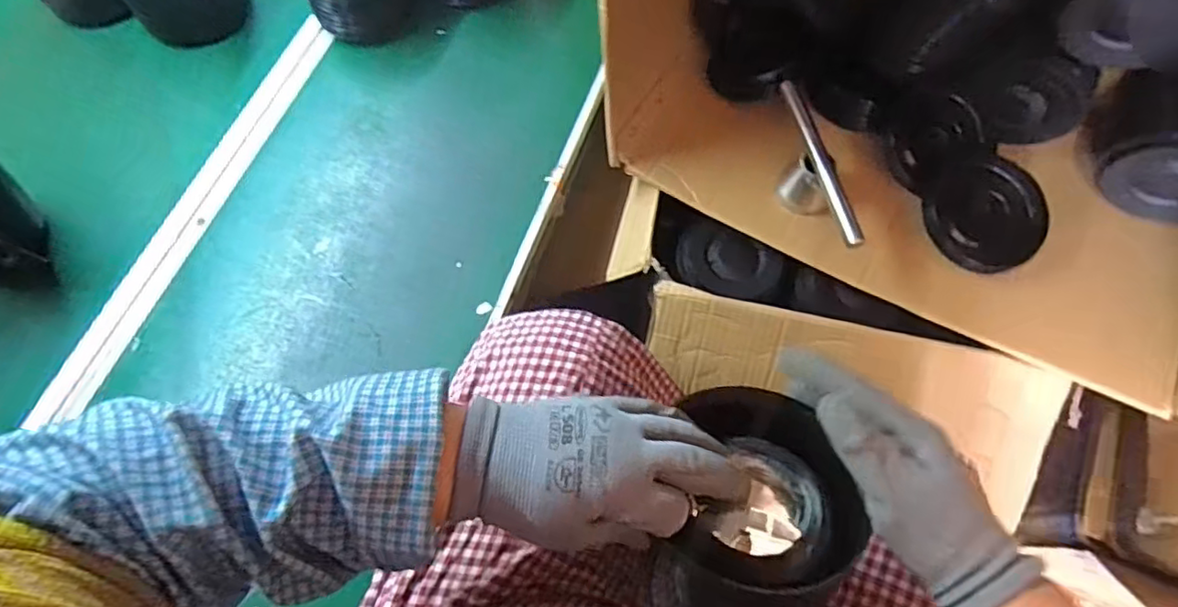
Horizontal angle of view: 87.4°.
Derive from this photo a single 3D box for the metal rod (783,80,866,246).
[{"bbox_3d":[0.235,-0.147,0.626,0.018,0.016,0.197,-12,67,-4],"label":"metal rod"}]

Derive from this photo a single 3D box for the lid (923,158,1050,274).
[{"bbox_3d":[0.403,-0.091,0.626,0.114,0.016,0.115,-2,79,8],"label":"lid"}]

